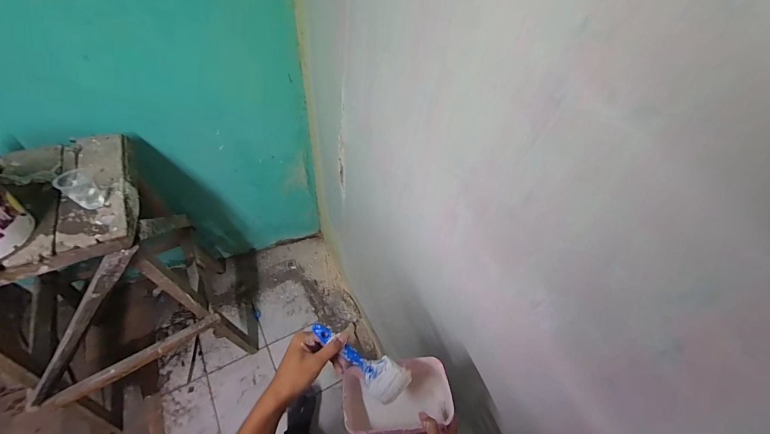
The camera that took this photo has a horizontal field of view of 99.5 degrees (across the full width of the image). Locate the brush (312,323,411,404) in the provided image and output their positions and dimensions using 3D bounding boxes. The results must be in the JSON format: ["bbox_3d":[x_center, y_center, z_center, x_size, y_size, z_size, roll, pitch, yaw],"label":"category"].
[{"bbox_3d":[-0.043,0.236,0.525,0.182,0.011,0.062,35,73,-8],"label":"brush"}]

